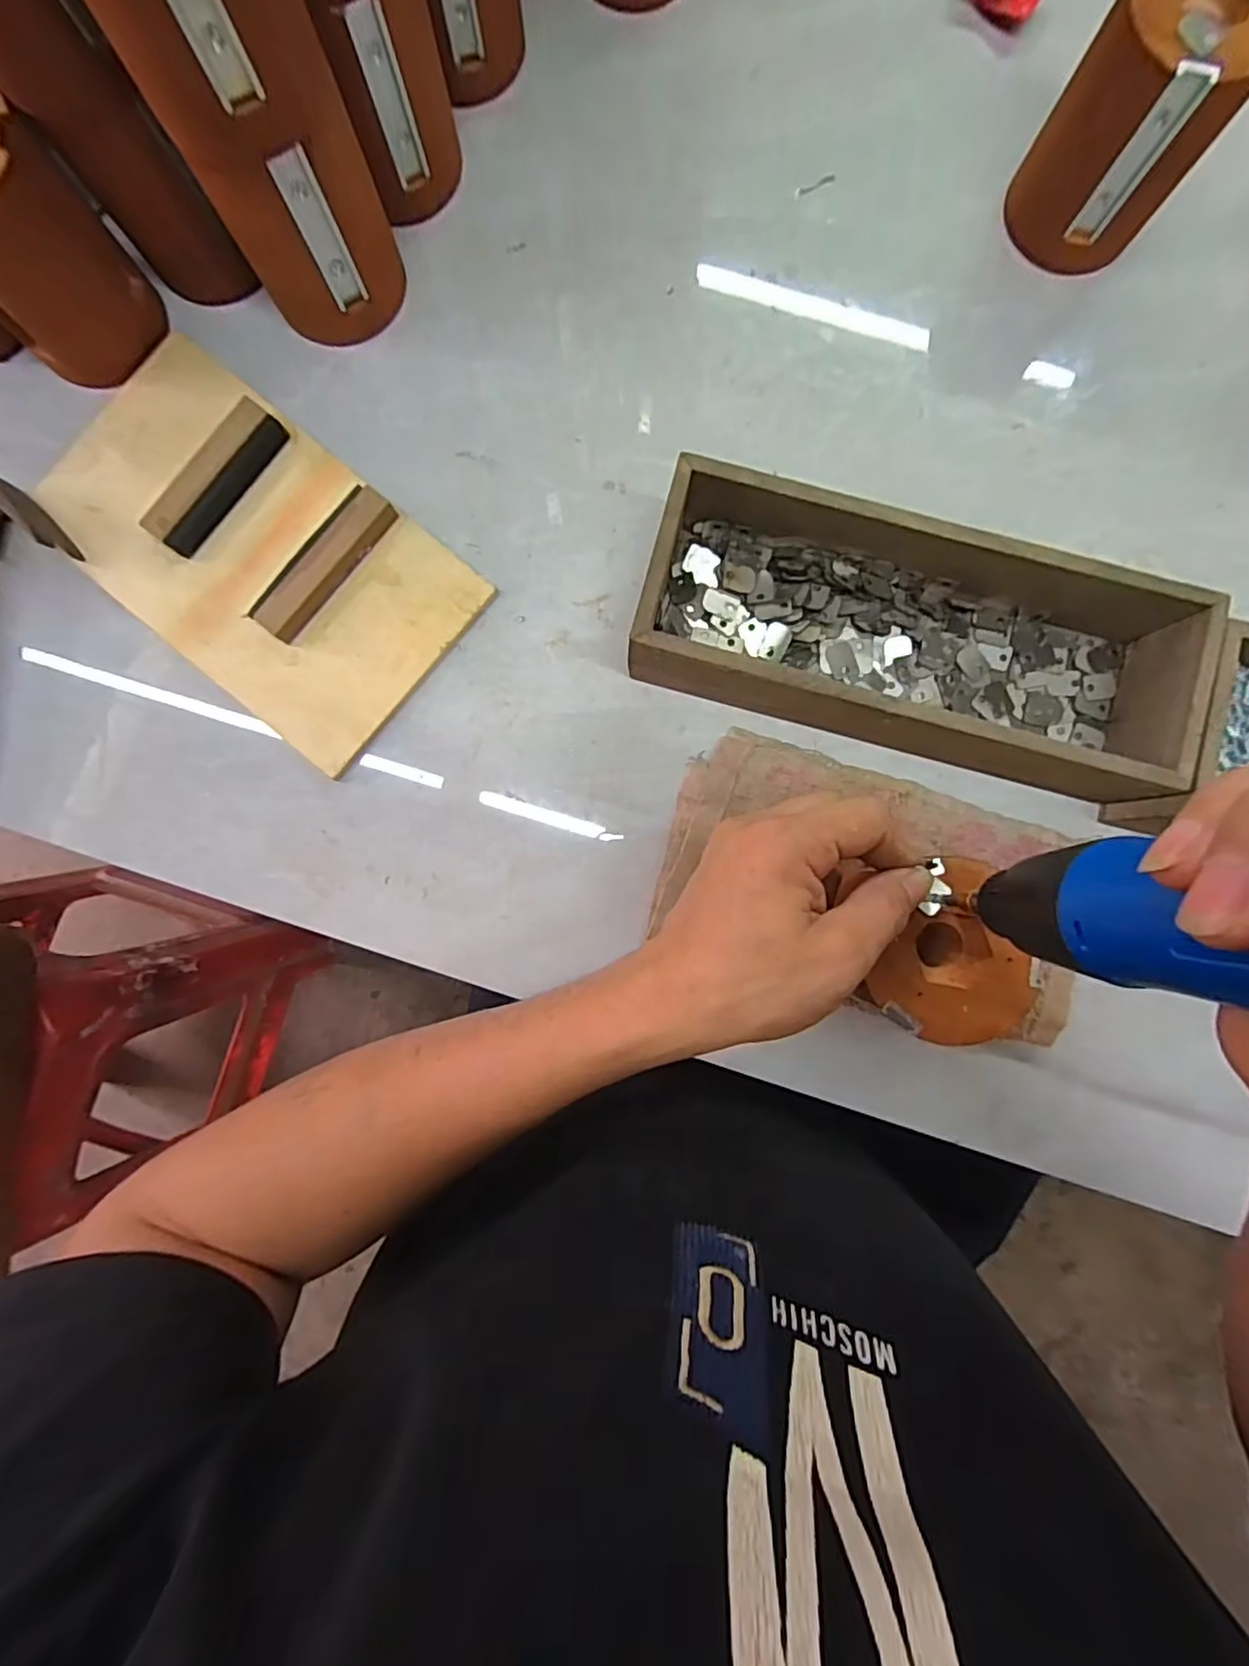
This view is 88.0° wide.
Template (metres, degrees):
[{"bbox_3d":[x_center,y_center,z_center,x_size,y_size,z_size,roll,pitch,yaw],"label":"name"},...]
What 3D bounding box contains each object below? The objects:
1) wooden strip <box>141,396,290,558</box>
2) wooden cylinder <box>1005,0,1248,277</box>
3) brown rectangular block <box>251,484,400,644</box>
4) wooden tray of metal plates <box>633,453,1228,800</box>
[{"bbox_3d":[-0.227,-0.197,0.361,0.021,0.022,0.091,39,87,1],"label":"wooden strip"},{"bbox_3d":[0.266,-0.372,0.338,0.077,0.101,0.075,34,87,1],"label":"wooden cylinder"},{"bbox_3d":[-0.169,-0.152,0.364,0.025,0.016,0.096,41,87,1],"label":"brown rectangular block"},{"bbox_3d":[0.151,-0.098,0.347,0.283,0.069,0.115,15,87,0],"label":"wooden tray of metal plates"}]

